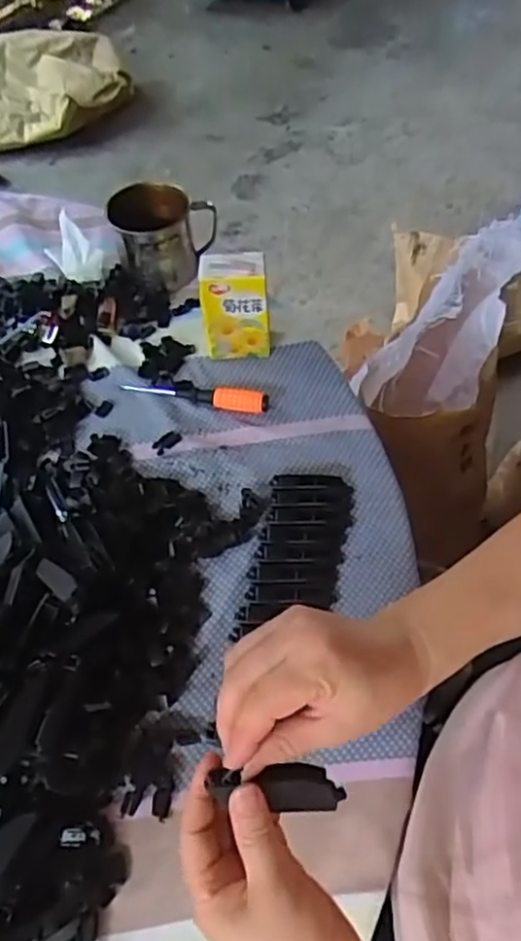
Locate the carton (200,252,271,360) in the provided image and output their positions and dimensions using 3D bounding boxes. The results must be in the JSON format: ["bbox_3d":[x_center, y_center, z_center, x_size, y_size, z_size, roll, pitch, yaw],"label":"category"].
[{"bbox_3d":[-0.025,-0.166,0.684,0.067,0.119,0.031,-2,58,0],"label":"carton"}]

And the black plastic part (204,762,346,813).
[{"bbox_3d":[0.010,0.167,0.355,0.071,0.015,0.022,11,58,-12],"label":"black plastic part"}]

